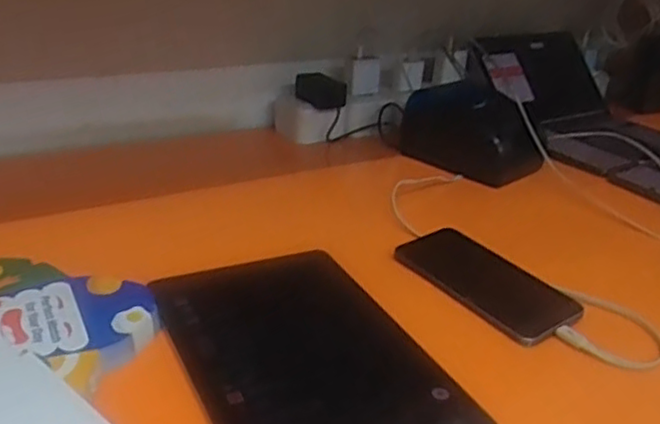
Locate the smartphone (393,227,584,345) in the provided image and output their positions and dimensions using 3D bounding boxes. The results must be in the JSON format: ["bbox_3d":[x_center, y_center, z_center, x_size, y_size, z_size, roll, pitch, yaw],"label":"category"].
[{"bbox_3d":[0.136,0.056,0.584,0.073,0.012,0.158,-14,30,-33],"label":"smartphone"}]

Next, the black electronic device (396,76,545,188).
[{"bbox_3d":[0.178,-0.108,0.858,0.079,0.099,0.184,-18,33,-39],"label":"black electronic device"}]

